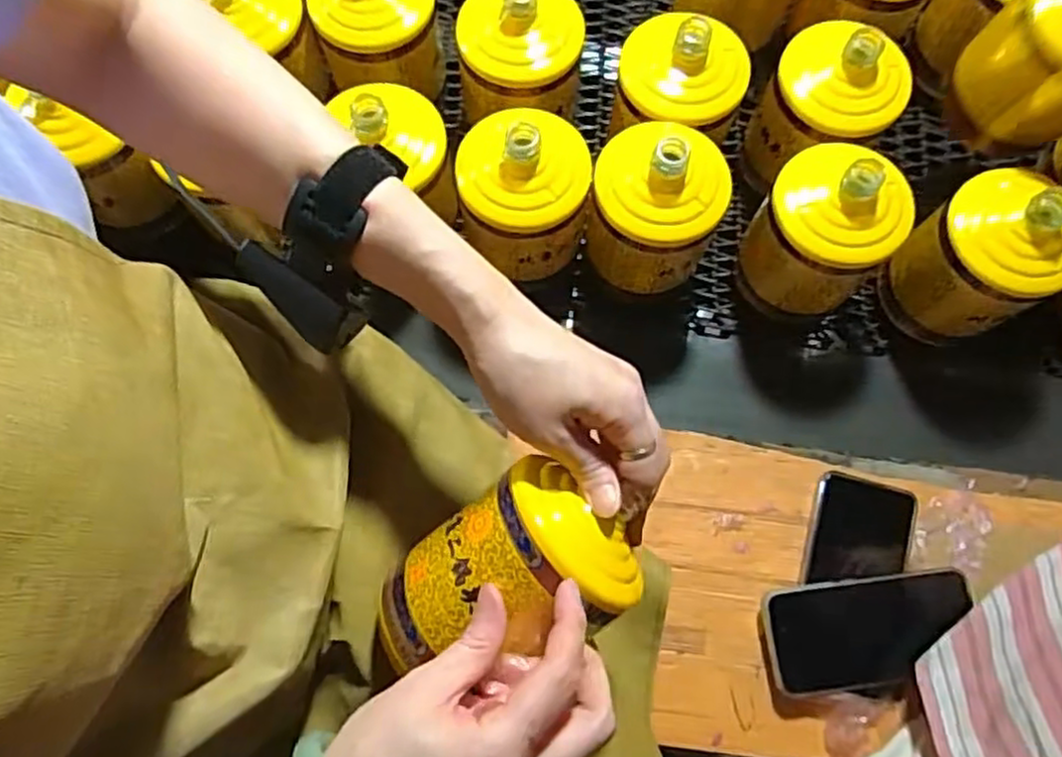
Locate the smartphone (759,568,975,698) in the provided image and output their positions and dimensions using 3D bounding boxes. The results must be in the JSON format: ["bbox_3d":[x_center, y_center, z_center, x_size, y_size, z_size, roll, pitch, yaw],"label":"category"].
[{"bbox_3d":[0.257,0.192,0.542,0.151,0.013,0.076,-6,75,-2],"label":"smartphone"}]

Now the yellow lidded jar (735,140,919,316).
[{"bbox_3d":[0.222,-0.113,0.551,0.093,0.128,0.087,0,75,0],"label":"yellow lidded jar"}]

